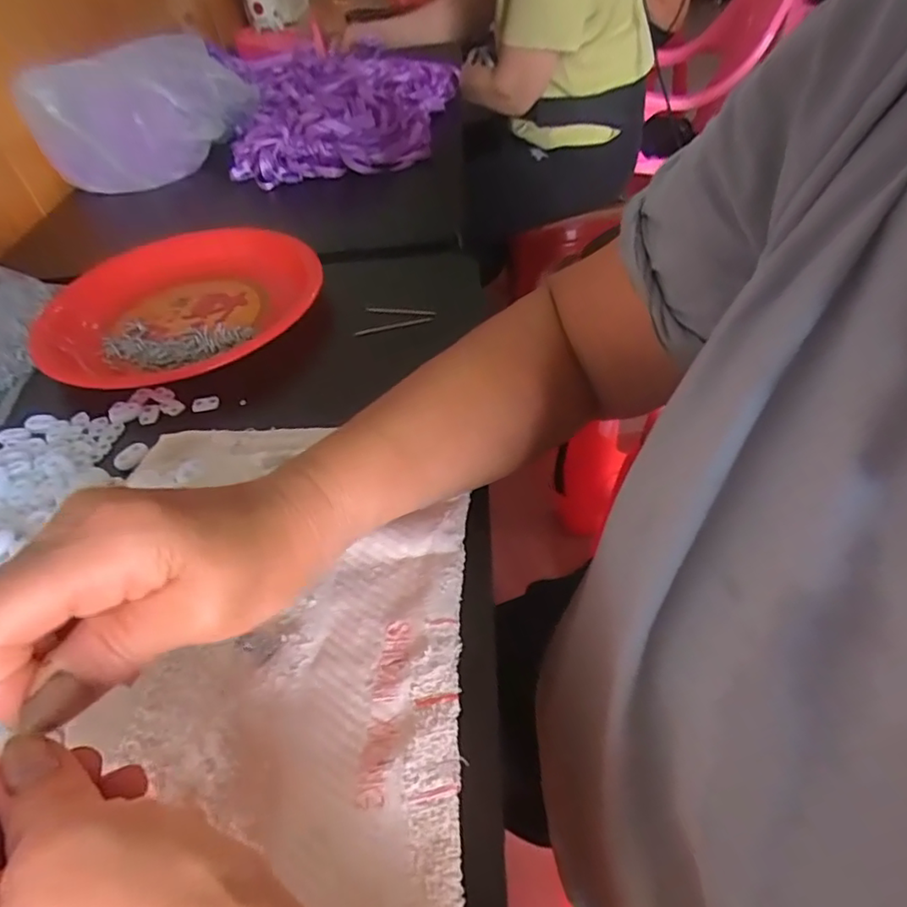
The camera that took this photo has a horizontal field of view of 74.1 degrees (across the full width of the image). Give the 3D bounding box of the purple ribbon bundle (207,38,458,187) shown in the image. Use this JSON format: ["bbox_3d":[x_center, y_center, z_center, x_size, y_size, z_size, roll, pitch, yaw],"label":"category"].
[{"bbox_3d":[-0.145,-0.446,0.787,0.295,0.080,0.292,-7,46,0],"label":"purple ribbon bundle"}]

